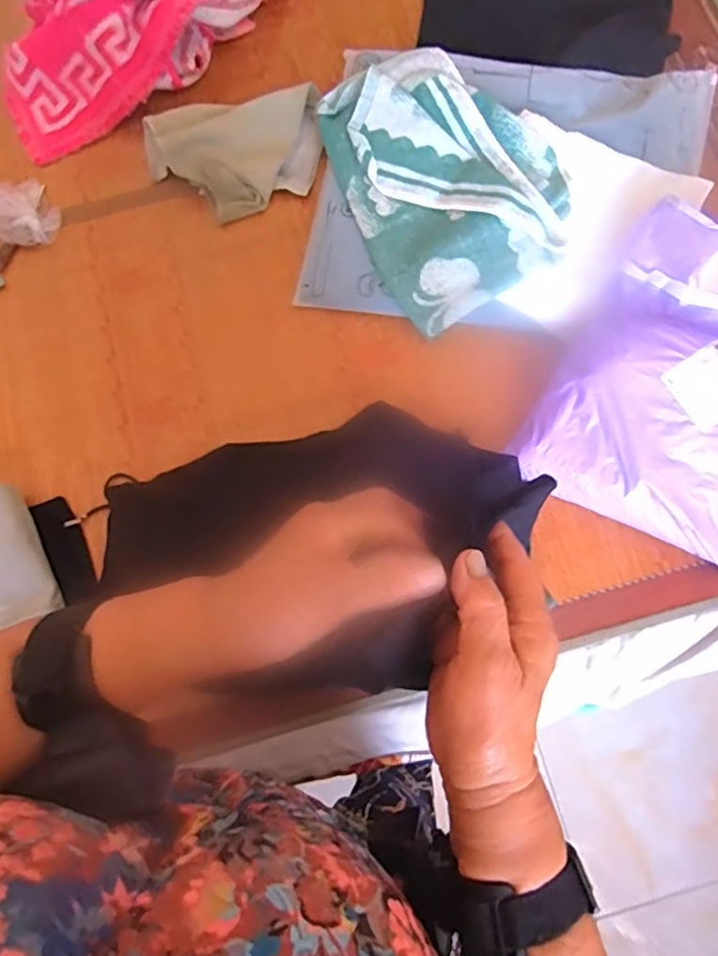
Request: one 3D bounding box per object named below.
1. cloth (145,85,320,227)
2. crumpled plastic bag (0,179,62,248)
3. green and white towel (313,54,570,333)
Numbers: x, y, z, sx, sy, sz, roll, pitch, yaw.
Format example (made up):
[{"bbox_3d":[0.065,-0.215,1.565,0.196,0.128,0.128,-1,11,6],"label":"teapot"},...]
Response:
[{"bbox_3d":[-0.170,-0.449,0.808,0.242,0.053,0.159,-14,78,-1],"label":"cloth"},{"bbox_3d":[-0.470,-0.363,0.813,0.092,0.030,0.097,-31,79,-5],"label":"crumpled plastic bag"},{"bbox_3d":[0.104,-0.392,0.769,0.240,0.083,0.361,-27,79,-4],"label":"green and white towel"}]

